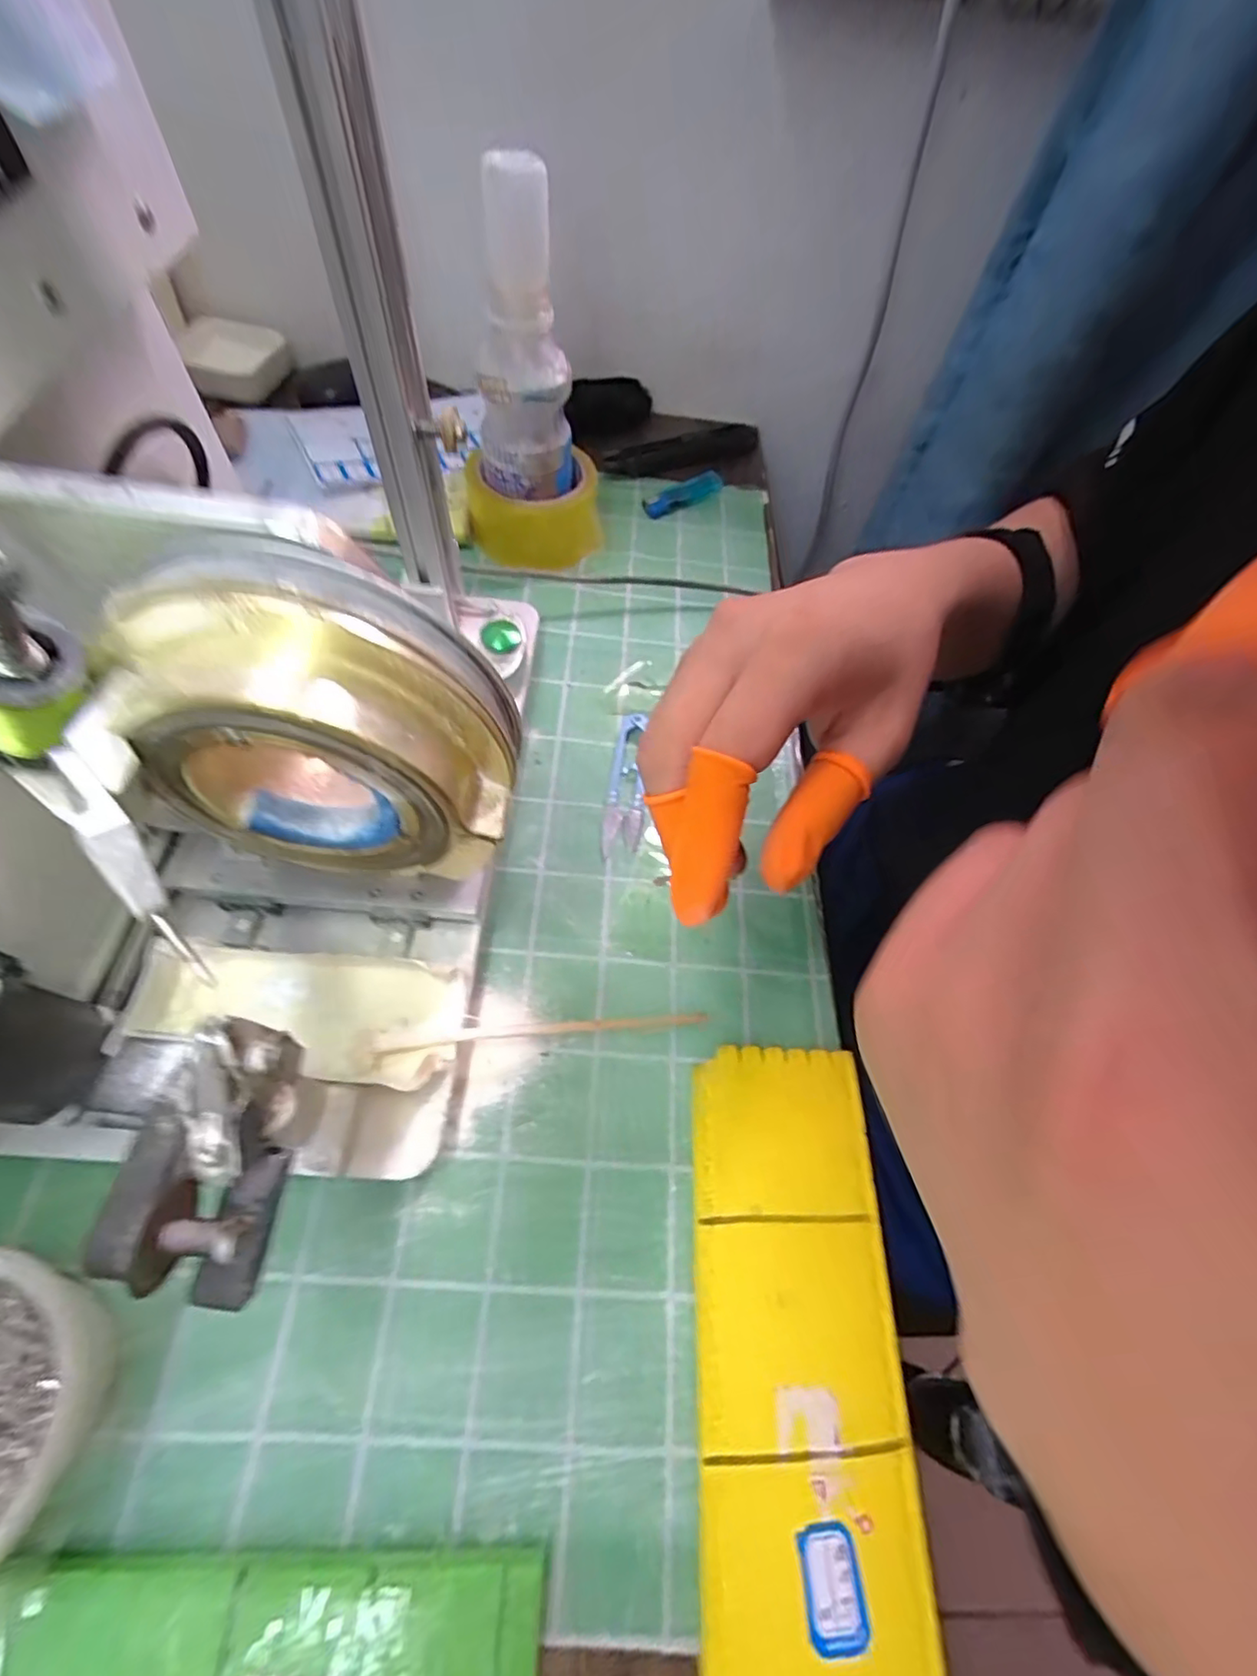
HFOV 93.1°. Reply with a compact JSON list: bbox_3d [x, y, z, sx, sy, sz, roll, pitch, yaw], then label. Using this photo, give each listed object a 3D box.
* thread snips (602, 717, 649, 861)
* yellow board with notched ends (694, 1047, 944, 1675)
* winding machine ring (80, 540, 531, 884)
[{"bbox_3d":[-0.001,-0.036,0.372,0.023,0.011,0.099,6,60,-1],"label":"thread snips"},{"bbox_3d":[0.066,0.256,0.211,0.079,0.012,0.339,4,60,-2],"label":"yellow board with notched ends"},{"bbox_3d":[-0.090,-0.030,0.180,0.101,0.096,0.045,6,60,-3],"label":"winding machine ring"}]

